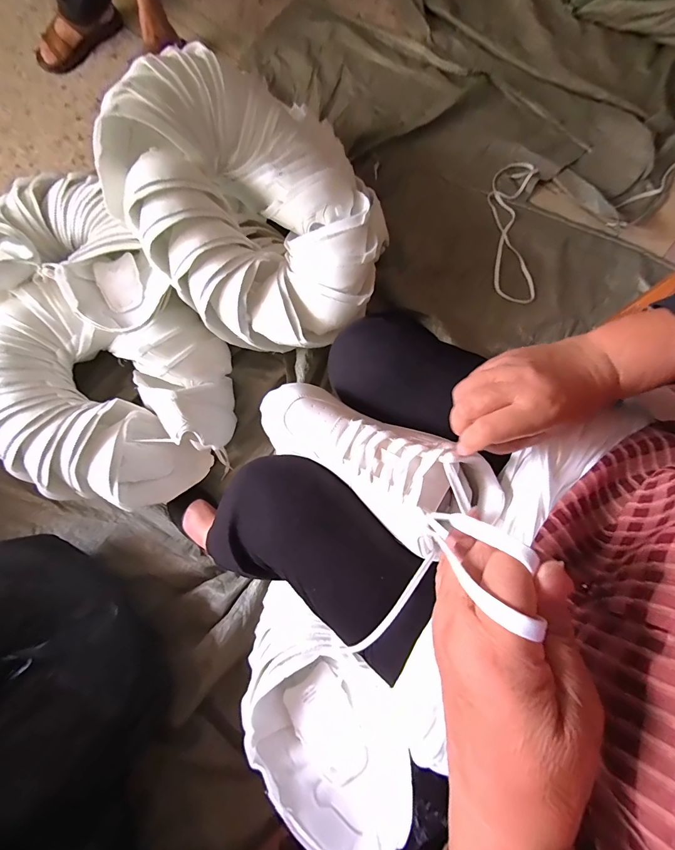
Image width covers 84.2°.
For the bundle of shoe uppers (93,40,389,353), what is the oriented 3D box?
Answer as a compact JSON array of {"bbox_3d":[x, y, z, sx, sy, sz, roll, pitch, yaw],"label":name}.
[{"bbox_3d":[-0.151,-0.430,0.694,0.487,0.239,0.513,11,79,3],"label":"bundle of shoe uppers"}]

